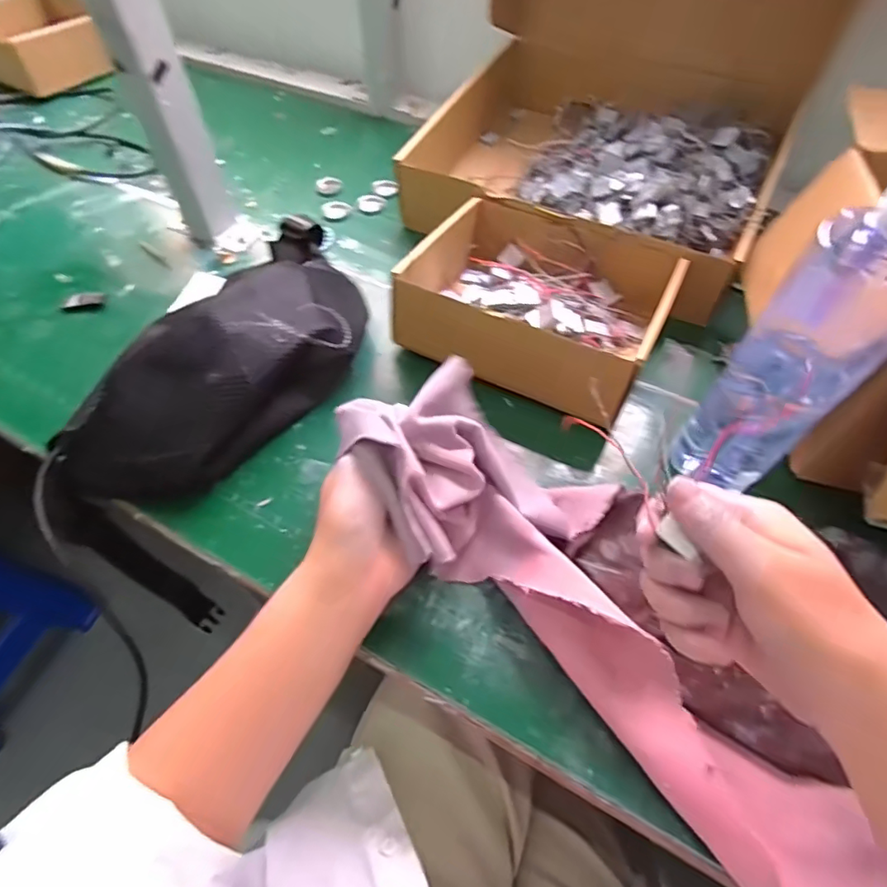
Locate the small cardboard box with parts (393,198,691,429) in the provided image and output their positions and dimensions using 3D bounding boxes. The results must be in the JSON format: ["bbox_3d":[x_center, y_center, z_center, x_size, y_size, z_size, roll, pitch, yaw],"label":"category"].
[{"bbox_3d":[0.086,-0.129,0.469,0.201,0.073,0.176,24,60,16],"label":"small cardboard box with parts"}]

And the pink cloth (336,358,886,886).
[{"bbox_3d":[0.100,0.103,0.327,0.130,0.078,0.378,-36,75,-22],"label":"pink cloth"}]

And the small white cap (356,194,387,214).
[{"bbox_3d":[-0.085,-0.285,0.632,0.035,0.008,0.035,-1,56,1],"label":"small white cap"}]

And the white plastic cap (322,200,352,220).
[{"bbox_3d":[-0.125,-0.275,0.624,0.033,0.009,0.033,-1,55,1],"label":"white plastic cap"}]

